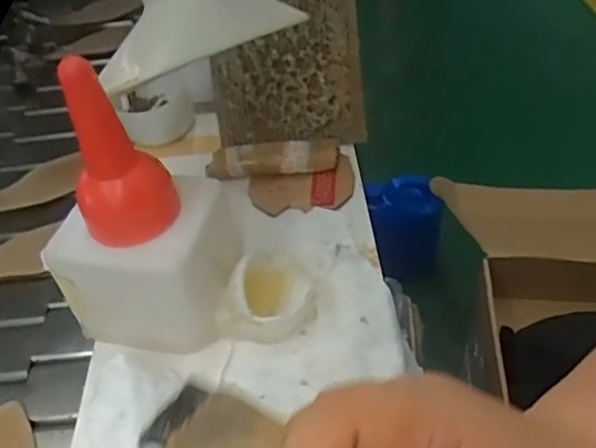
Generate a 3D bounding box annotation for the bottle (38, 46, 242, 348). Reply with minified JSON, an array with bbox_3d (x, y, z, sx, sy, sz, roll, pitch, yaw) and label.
[{"bbox_3d":[-0.123,-0.009,0.449,0.114,0.230,0.102,6,49,17],"label":"bottle"}]

